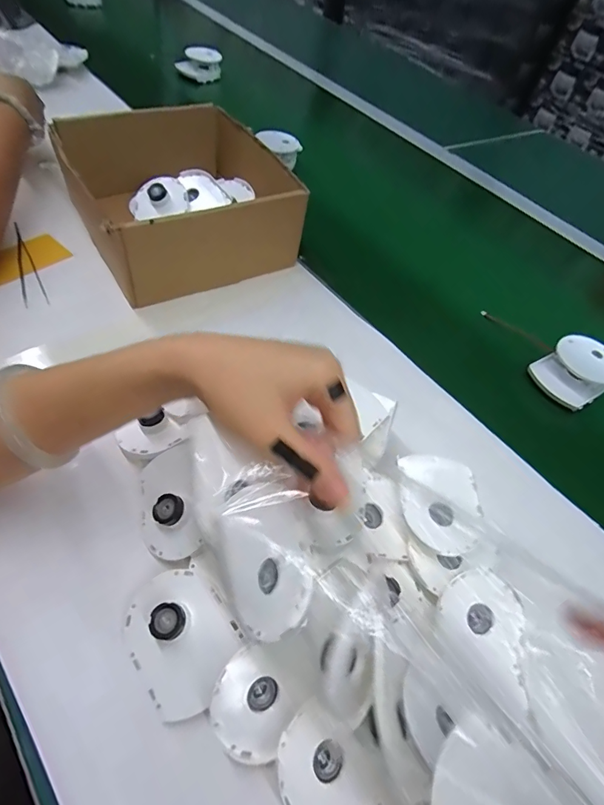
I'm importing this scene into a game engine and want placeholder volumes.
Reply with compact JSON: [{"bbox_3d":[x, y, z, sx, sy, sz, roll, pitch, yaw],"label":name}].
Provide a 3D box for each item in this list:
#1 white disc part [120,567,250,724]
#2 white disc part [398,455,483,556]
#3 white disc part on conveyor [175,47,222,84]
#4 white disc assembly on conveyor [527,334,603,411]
[{"bbox_3d":[-0.069,0.133,0.255,0.057,0.021,0.072,-28,62,-28],"label":"white disc part"},{"bbox_3d":[0.098,0.072,0.316,0.057,0.011,0.071,10,51,-3],"label":"white disc part"},{"bbox_3d":[-0.192,-0.634,0.834,0.079,0.035,0.071,2,52,-9],"label":"white disc part on conveyor"},{"bbox_3d":[0.272,-0.031,0.442,0.073,0.028,0.061,-25,61,-27],"label":"white disc assembly on conveyor"}]

